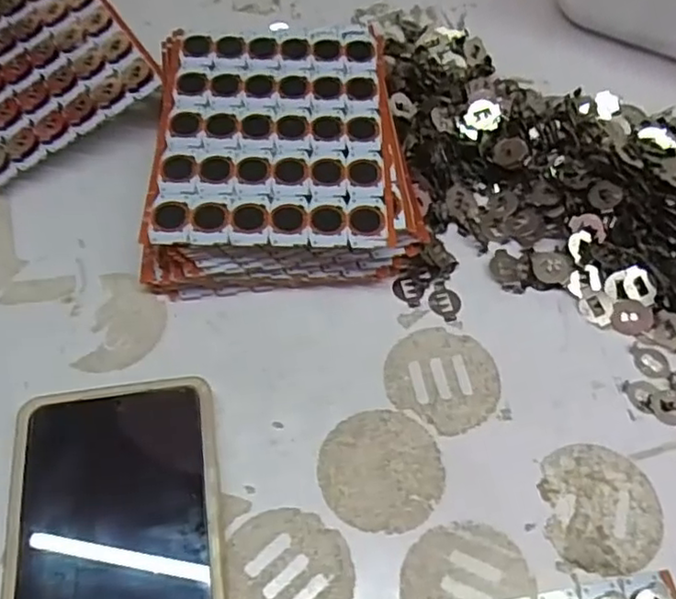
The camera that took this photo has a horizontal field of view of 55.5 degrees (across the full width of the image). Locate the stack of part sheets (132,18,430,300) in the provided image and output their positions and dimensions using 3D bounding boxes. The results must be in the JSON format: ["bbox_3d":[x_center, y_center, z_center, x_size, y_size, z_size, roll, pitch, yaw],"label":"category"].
[{"bbox_3d":[-0.030,-0.079,0.348,0.131,0.041,0.151,-2,60,-4],"label":"stack of part sheets"}]

